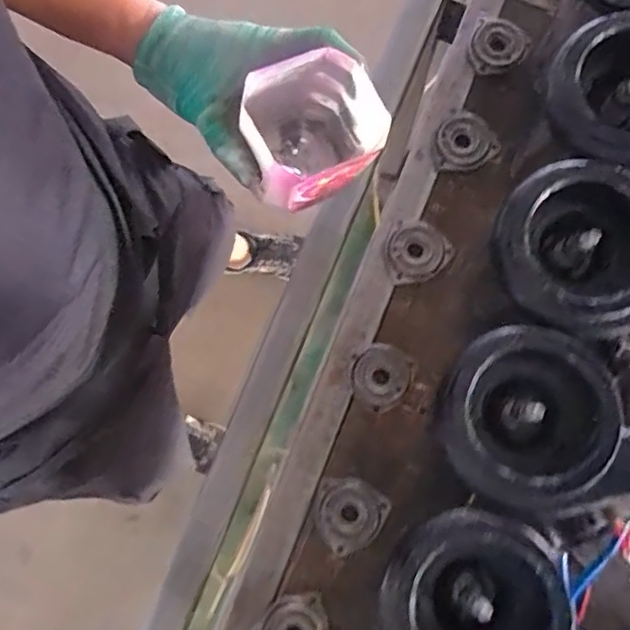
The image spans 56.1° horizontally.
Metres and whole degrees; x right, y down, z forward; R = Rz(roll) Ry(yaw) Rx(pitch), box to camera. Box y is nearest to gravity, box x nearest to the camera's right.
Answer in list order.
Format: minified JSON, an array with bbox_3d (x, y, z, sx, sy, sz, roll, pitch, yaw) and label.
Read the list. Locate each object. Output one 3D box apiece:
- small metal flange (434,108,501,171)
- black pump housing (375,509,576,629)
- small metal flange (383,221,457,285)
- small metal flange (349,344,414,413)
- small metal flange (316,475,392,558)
[{"bbox_3d":[0.159,-0.186,0.620,0.065,0.017,0.063,0,79,1],"label":"small metal flange"},{"bbox_3d":[0.127,0.197,0.380,0.166,0.043,0.117,16,80,4],"label":"black pump housing"},{"bbox_3d":[0.104,-0.066,0.598,0.066,0.012,0.061,-11,79,-1],"label":"small metal flange"},{"bbox_3d":[0.064,0.059,0.575,0.058,0.017,0.060,0,79,1],"label":"small metal flange"},{"bbox_3d":[0.030,0.187,0.554,0.066,0.023,0.065,0,79,1],"label":"small metal flange"}]

